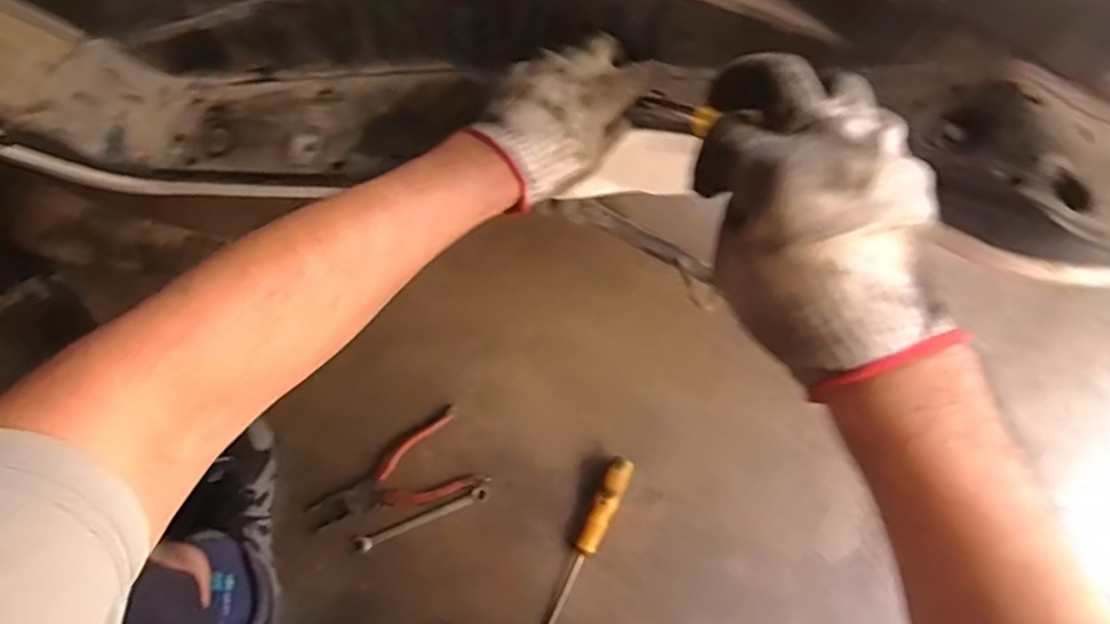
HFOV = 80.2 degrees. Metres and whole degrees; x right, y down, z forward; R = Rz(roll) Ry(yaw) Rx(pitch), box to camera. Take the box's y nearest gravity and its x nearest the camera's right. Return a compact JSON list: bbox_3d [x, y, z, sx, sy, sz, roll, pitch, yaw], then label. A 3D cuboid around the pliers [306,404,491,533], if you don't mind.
[{"bbox_3d":[-0.182,0.189,0.749,0.185,0.020,0.094,-23,74,-10],"label":"pliers"}]

